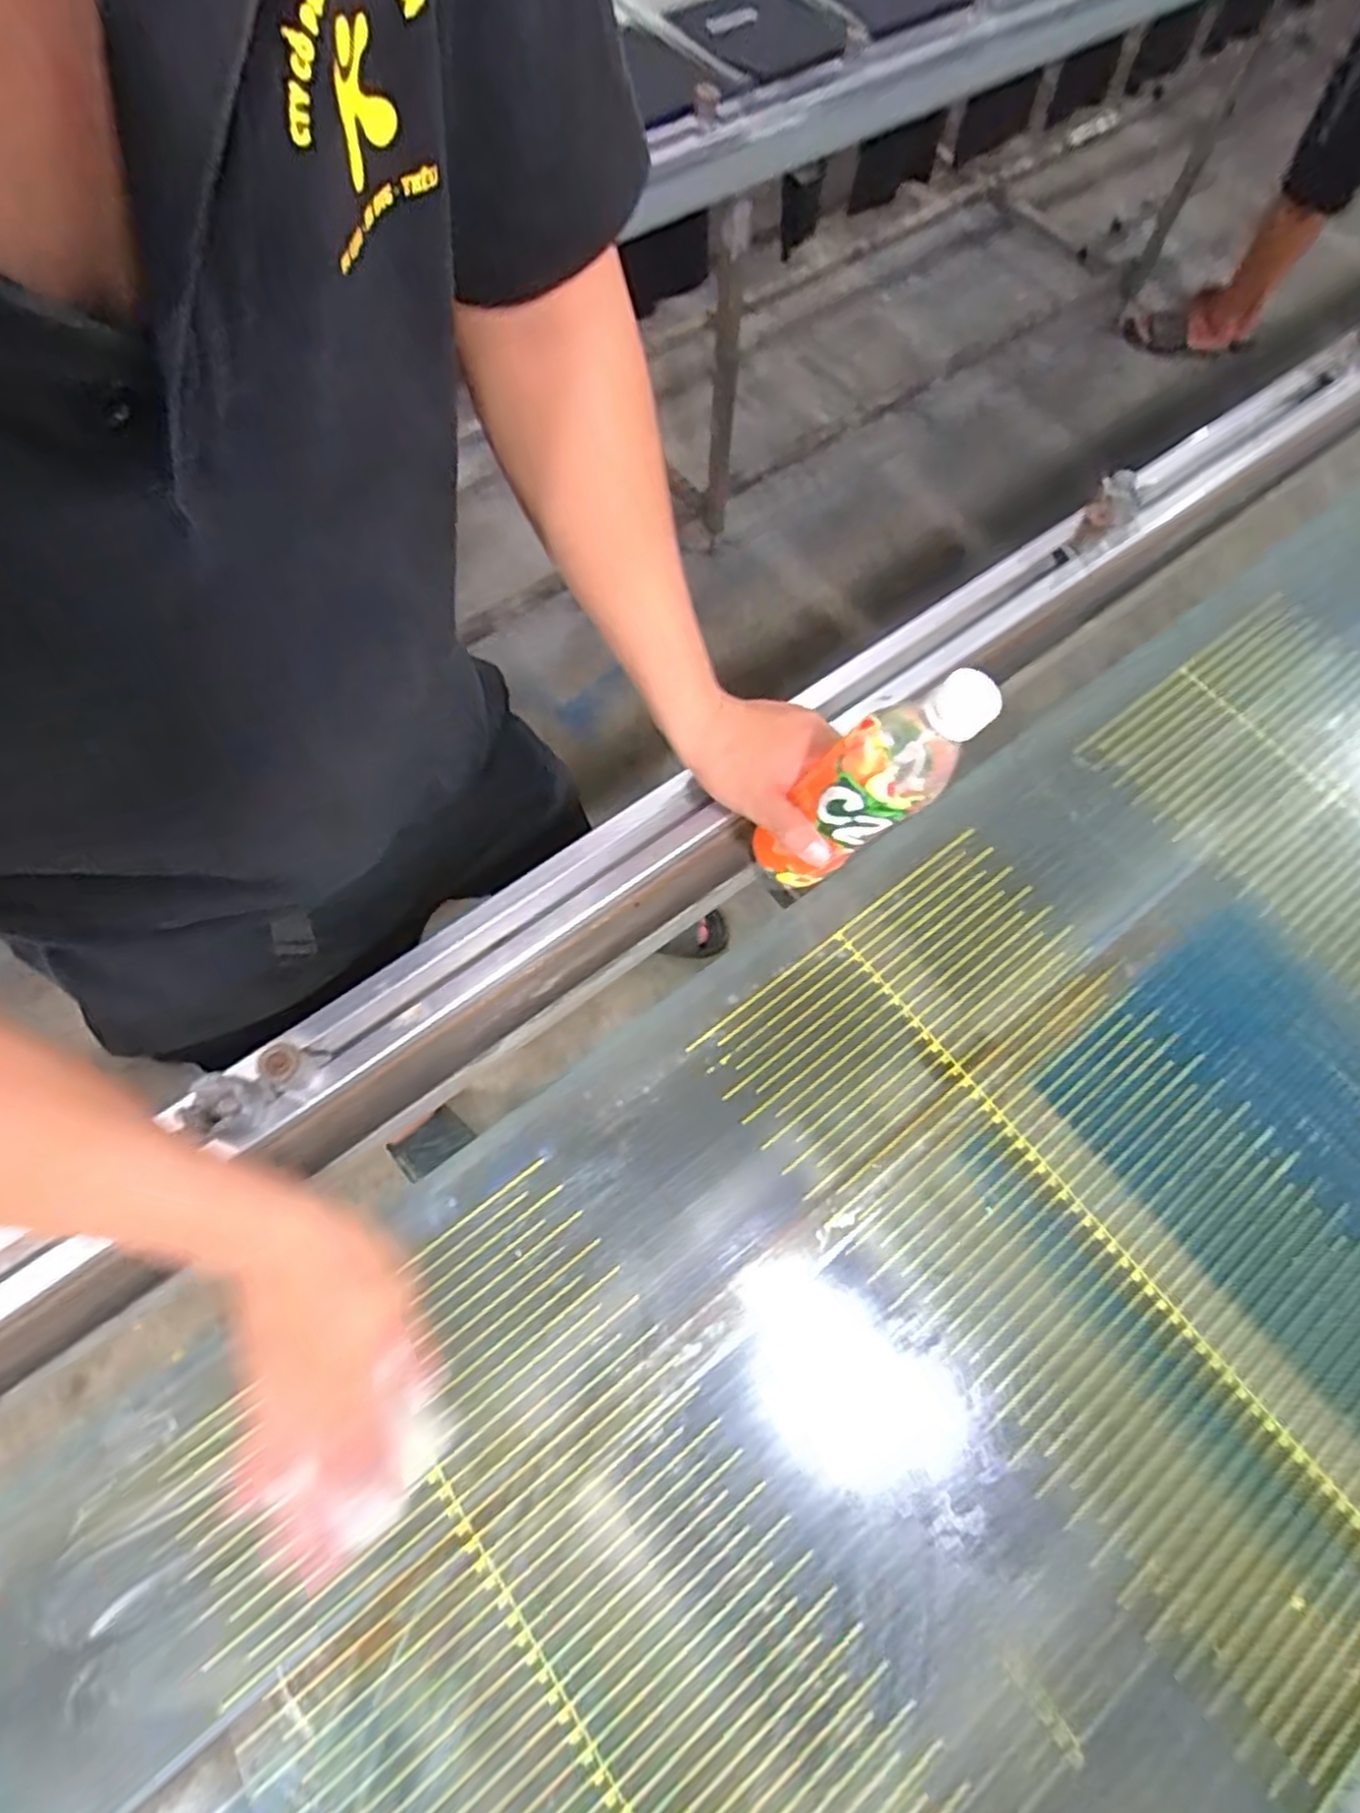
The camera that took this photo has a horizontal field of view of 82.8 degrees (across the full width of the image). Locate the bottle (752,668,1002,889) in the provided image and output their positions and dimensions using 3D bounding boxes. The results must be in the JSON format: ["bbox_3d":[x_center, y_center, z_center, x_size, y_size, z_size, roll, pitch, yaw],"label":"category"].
[{"bbox_3d":[0.106,-0.070,0.468,0.053,0.209,0.060,1,64,-28],"label":"bottle"}]

